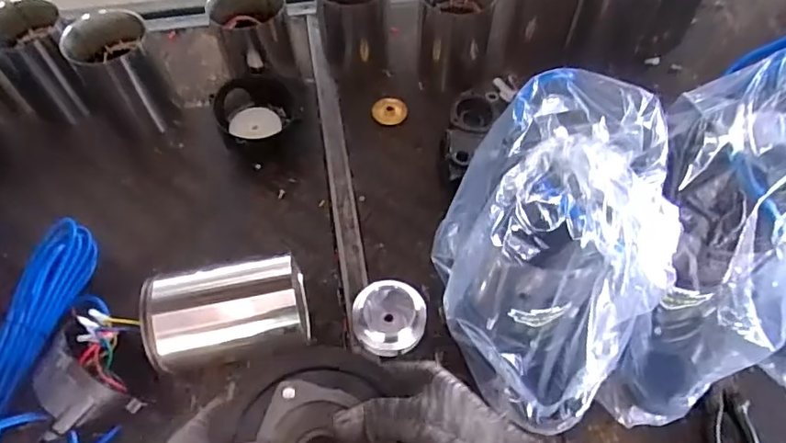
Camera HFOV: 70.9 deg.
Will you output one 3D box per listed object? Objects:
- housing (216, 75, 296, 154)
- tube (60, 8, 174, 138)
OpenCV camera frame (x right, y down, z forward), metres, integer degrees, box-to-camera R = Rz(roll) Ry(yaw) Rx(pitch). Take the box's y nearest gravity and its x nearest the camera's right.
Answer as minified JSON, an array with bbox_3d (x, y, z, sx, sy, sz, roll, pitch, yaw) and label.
[{"bbox_3d":[-0.223,-0.174,0.894,0.112,0.074,0.118,0,58,1],"label":"housing"},{"bbox_3d":[-0.426,-0.231,0.885,0.112,0.171,0.110,0,58,1],"label":"tube"}]

